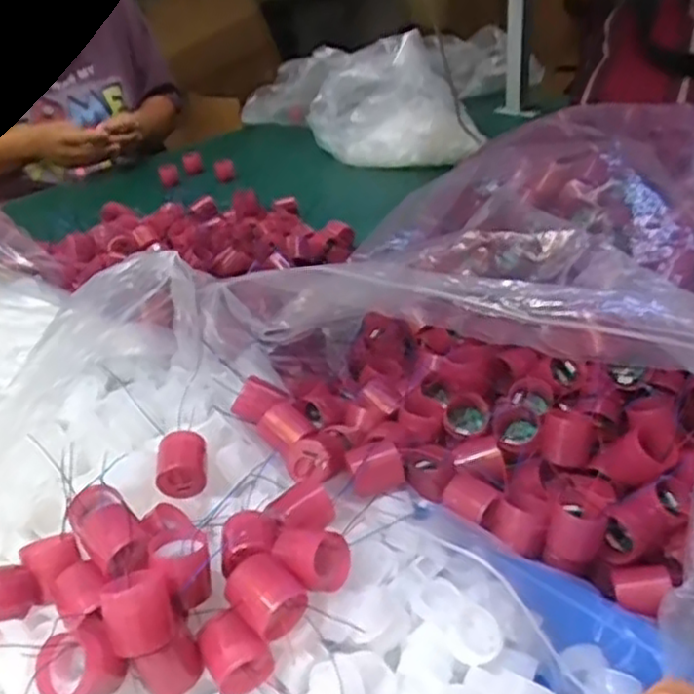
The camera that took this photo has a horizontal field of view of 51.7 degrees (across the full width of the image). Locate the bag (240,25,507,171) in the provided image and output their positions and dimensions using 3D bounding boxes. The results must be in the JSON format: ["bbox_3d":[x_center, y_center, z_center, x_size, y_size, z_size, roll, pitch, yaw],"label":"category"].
[{"bbox_3d":[0.001,-0.416,1.130,0.145,0.158,0.528,-24,36,-26],"label":"bag"}]

